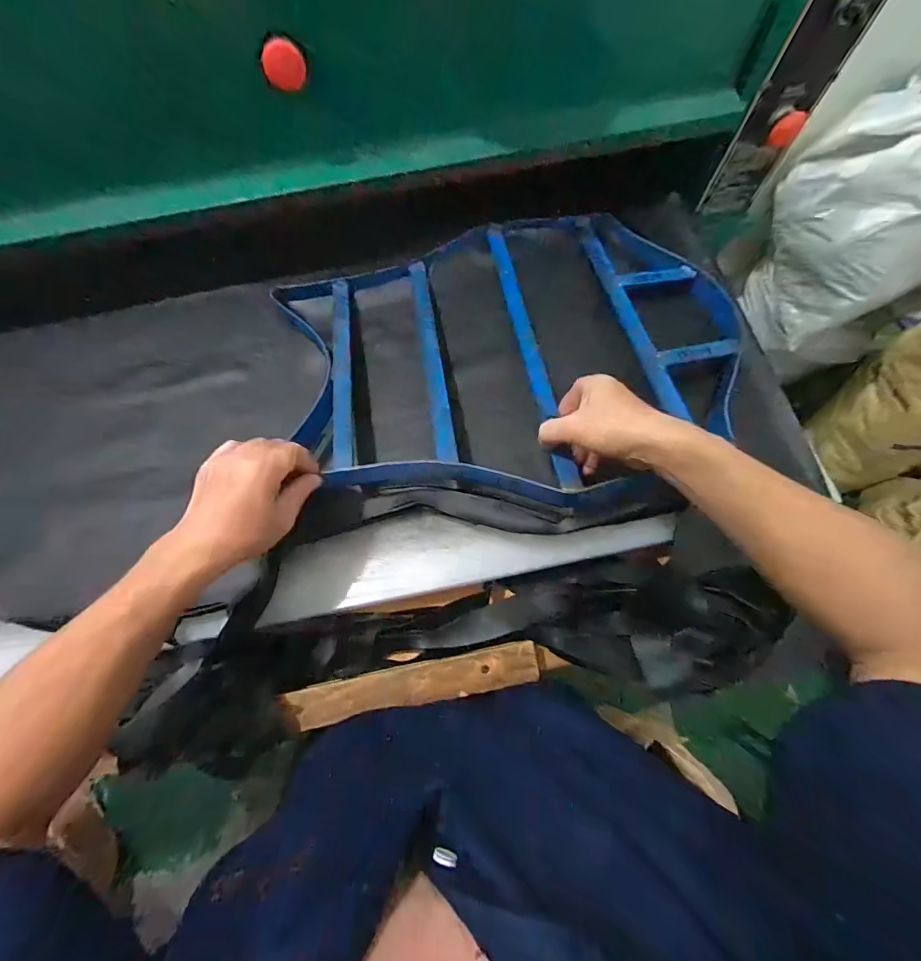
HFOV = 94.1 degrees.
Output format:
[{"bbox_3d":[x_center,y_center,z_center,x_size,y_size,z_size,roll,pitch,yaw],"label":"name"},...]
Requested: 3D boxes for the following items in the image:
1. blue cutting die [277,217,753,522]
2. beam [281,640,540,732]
[{"bbox_3d":[0.049,-0.164,0.489,0.505,0.058,0.393,2,71,2],"label":"blue cutting die"},{"bbox_3d":[-0.046,0.209,0.441,0.250,0.021,0.040,-11,71,-3],"label":"beam"}]

